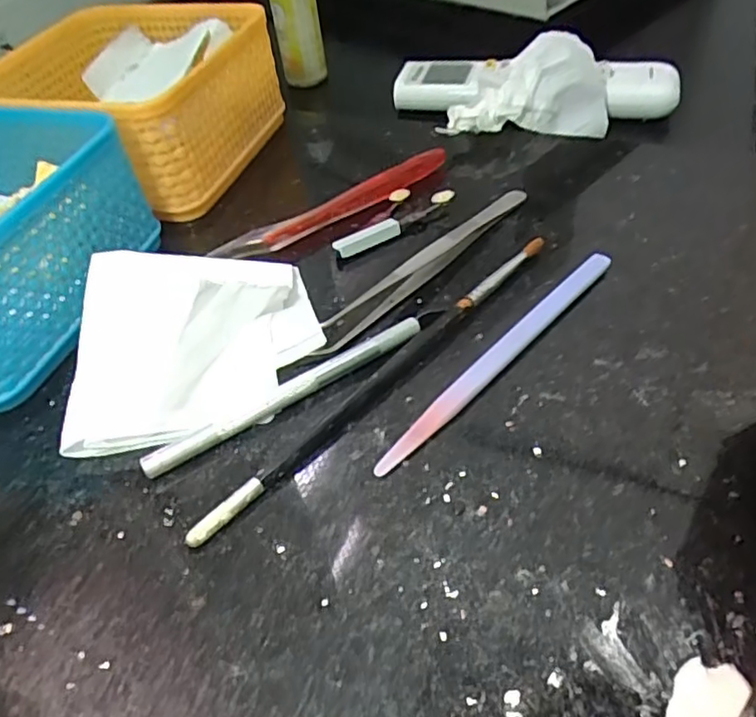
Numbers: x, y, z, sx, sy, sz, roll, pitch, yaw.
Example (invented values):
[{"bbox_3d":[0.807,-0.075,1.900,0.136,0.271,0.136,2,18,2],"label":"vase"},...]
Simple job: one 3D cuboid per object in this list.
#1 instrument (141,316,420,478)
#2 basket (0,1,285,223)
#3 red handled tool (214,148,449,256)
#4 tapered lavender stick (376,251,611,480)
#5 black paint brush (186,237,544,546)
[{"bbox_3d":[-0.033,0.011,0.234,0.113,0.005,0.007,-27,49,-19],"label":"instrument"},{"bbox_3d":[-0.135,-0.145,0.346,0.129,0.057,0.128,8,48,14],"label":"basket"},{"bbox_3d":[-0.019,-0.078,0.310,0.130,0.009,0.011,-26,49,-18],"label":"red handled tool"},{"bbox_3d":[0.048,-0.002,0.241,0.011,0.004,0.137,39,63,21],"label":"tapered lavender stick"},{"bbox_3d":[0.006,0.003,0.238,0.008,0.007,0.186,32,57,31],"label":"black paint brush"}]

